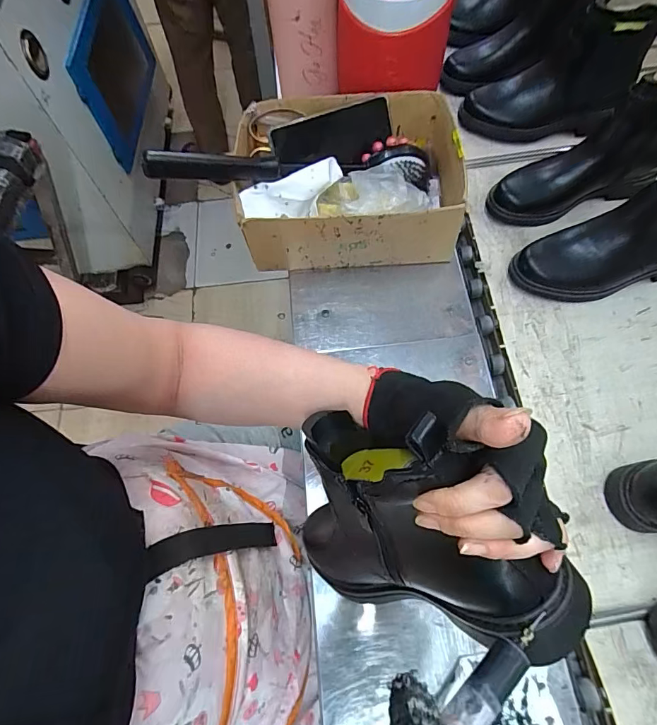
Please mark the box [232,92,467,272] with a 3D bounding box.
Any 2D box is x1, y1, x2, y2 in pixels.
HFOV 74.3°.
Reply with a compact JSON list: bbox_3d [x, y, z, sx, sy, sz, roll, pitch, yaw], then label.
[{"bbox_3d":[0.027,-0.236,0.576,0.270,0.131,0.201,-2,65,4],"label":"box"}]

